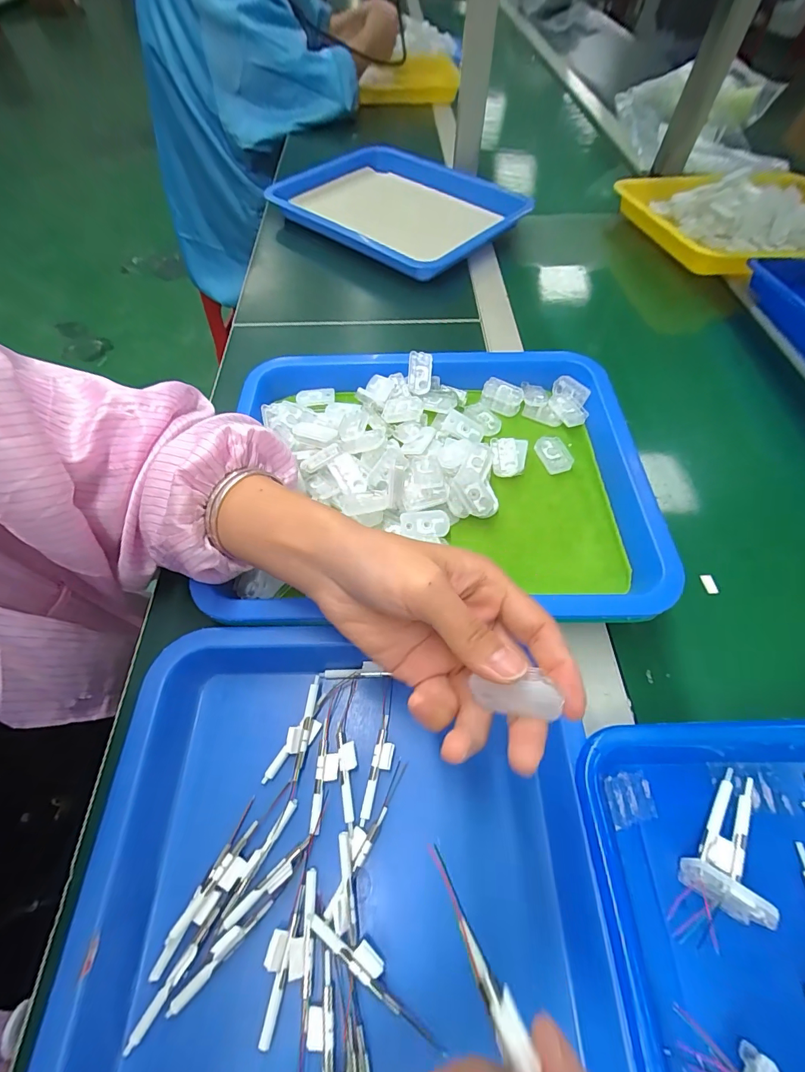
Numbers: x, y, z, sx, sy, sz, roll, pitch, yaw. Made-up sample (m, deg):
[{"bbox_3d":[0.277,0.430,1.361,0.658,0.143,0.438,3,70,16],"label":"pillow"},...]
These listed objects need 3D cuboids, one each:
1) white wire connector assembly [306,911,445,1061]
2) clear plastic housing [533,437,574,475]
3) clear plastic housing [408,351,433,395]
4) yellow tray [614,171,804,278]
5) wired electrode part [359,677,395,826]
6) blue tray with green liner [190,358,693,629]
[{"bbox_3d":[-0.012,0.215,0.200,0.081,0.008,0.012,33,64,18],"label":"white wire connector assembly"},{"bbox_3d":[0.132,-0.071,0.356,0.025,0.007,0.036,-19,61,-11],"label":"clear plastic housing"},{"bbox_3d":[0.016,-0.152,0.381,0.023,0.010,0.037,3,87,14],"label":"clear plastic housing"},{"bbox_3d":[0.515,-0.465,0.597,0.337,0.038,0.277,-12,60,-7],"label":"yellow tray"},{"bbox_3d":[-0.012,0.132,0.254,0.013,0.004,0.079,9,59,5],"label":"wired electrode part"},{"bbox_3d":[0.029,-0.053,0.341,0.335,0.043,0.265,-1,59,-1],"label":"blue tray with green liner"}]

